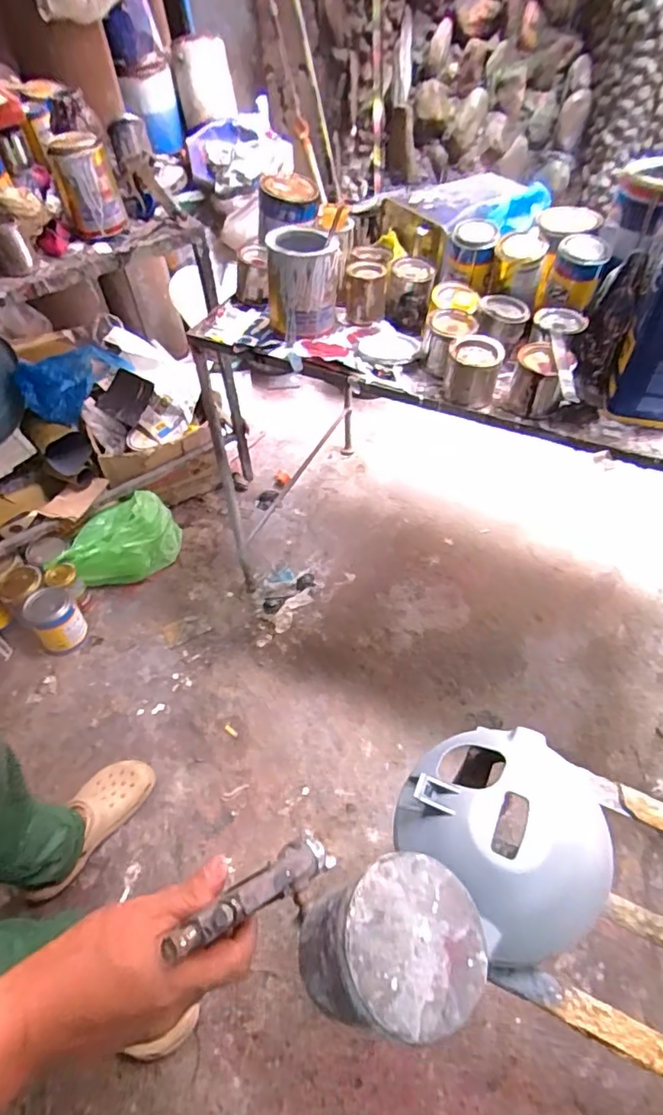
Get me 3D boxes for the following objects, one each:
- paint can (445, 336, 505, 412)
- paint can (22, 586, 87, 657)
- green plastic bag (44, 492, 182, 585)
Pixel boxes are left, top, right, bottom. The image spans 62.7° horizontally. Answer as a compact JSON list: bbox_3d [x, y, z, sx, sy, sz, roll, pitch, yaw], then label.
[{"bbox_3d":[0.201,-0.264,0.777,0.074,0.070,0.074,7,55,9],"label":"paint can"},{"bbox_3d":[-0.665,0.158,1.311,0.112,0.143,0.108,-1,52,2],"label":"paint can"},{"bbox_3d":[-0.557,-0.038,1.430,0.149,0.195,0.311,37,62,27],"label":"green plastic bag"}]

